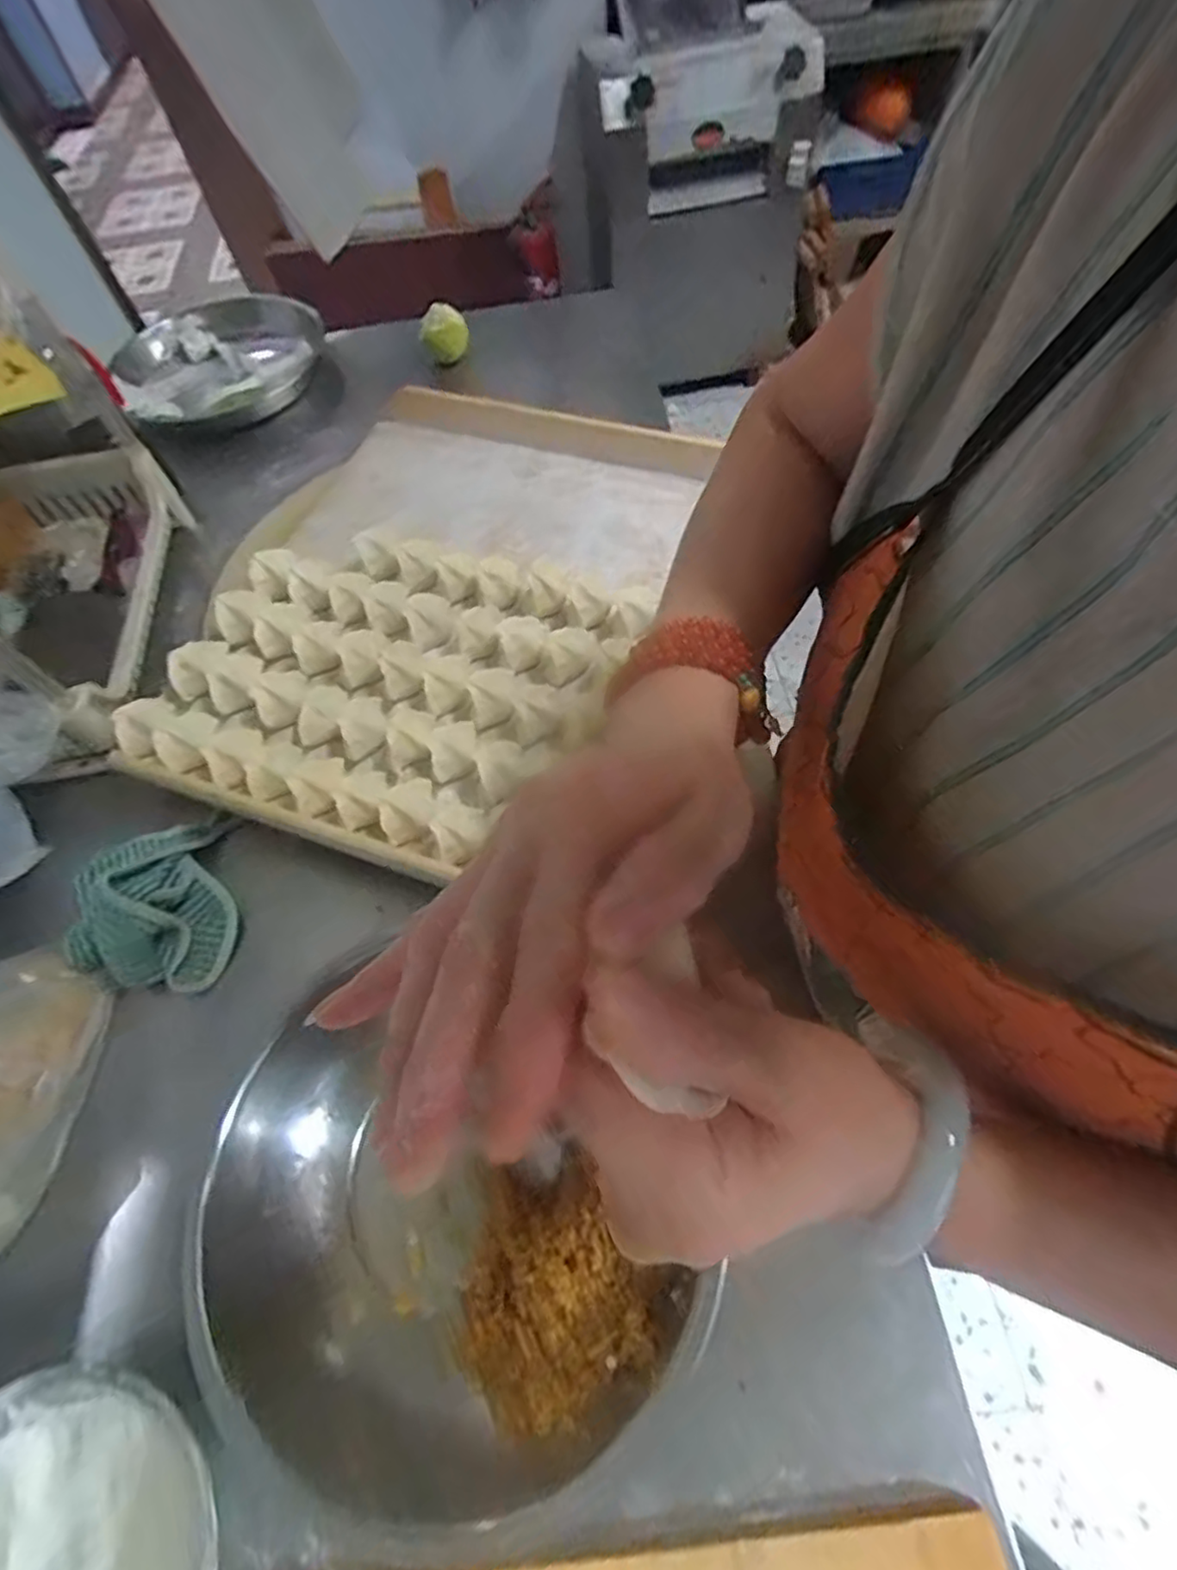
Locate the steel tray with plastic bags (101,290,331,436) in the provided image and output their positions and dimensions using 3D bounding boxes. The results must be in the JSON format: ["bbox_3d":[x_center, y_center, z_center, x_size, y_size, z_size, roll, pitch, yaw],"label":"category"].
[{"bbox_3d":[-0.488,-0.571,0.910,0.286,0.058,0.273,-38,67,-17],"label":"steel tray with plastic bags"}]

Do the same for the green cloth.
[{"bbox_3d":[-0.332,0.085,0.513,0.093,0.059,0.134,-7,61,1],"label":"green cloth"}]

